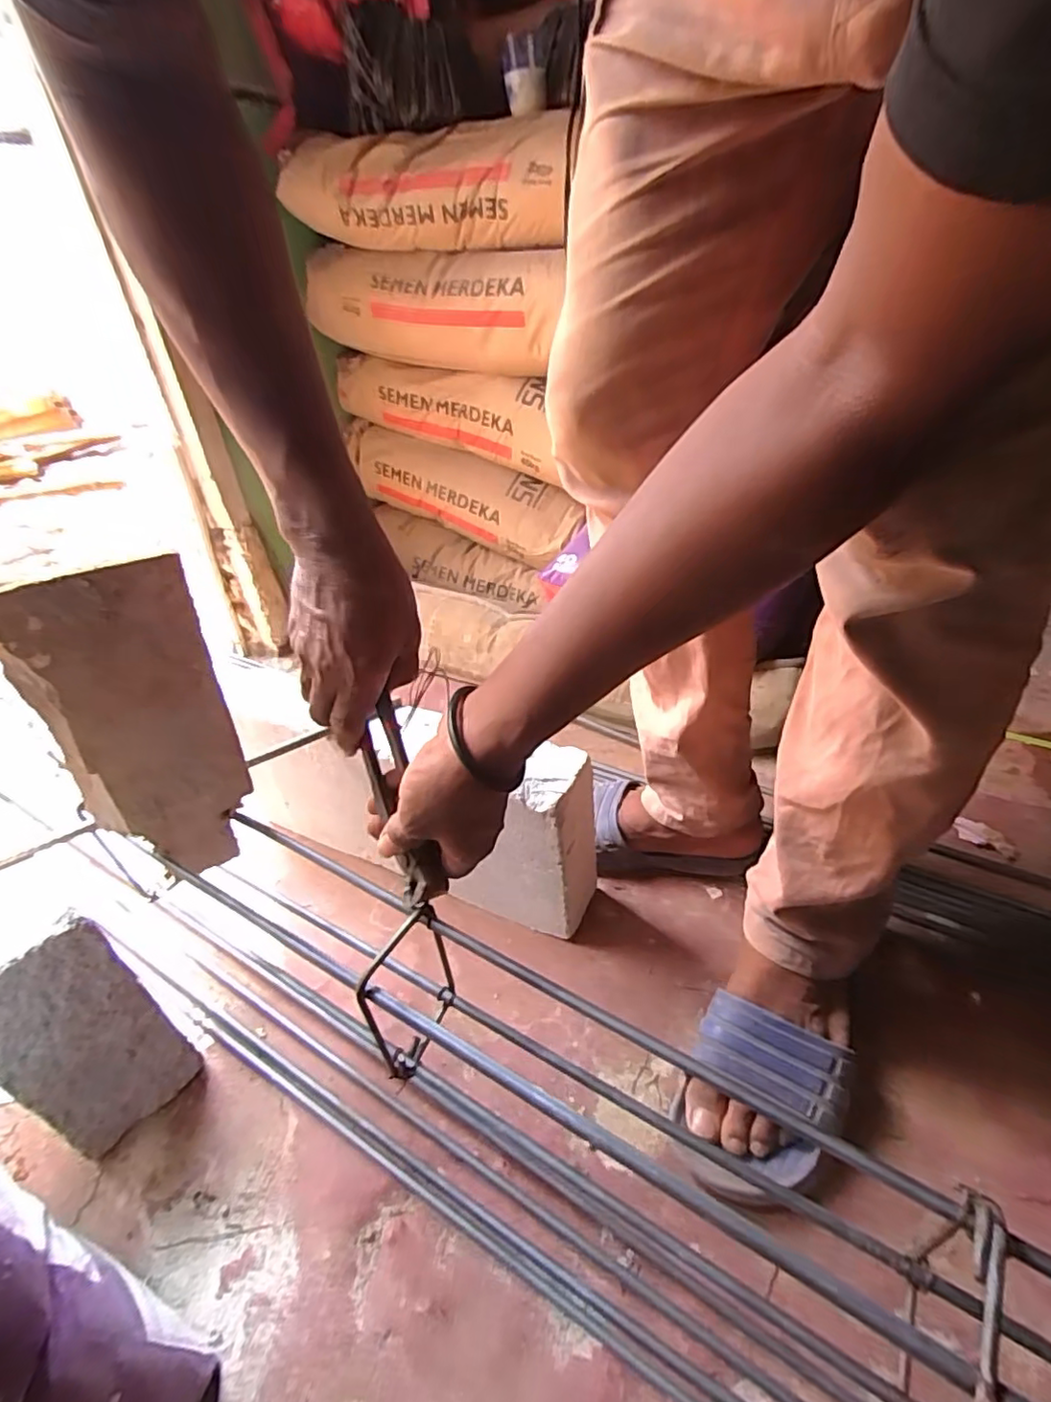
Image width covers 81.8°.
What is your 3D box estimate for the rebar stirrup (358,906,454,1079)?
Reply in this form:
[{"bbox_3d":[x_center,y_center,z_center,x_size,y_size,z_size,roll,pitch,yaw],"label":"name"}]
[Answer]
[{"bbox_3d":[-0.072,0.195,0.401,0.017,0.119,0.071,15,39,28],"label":"rebar stirrup"}]

